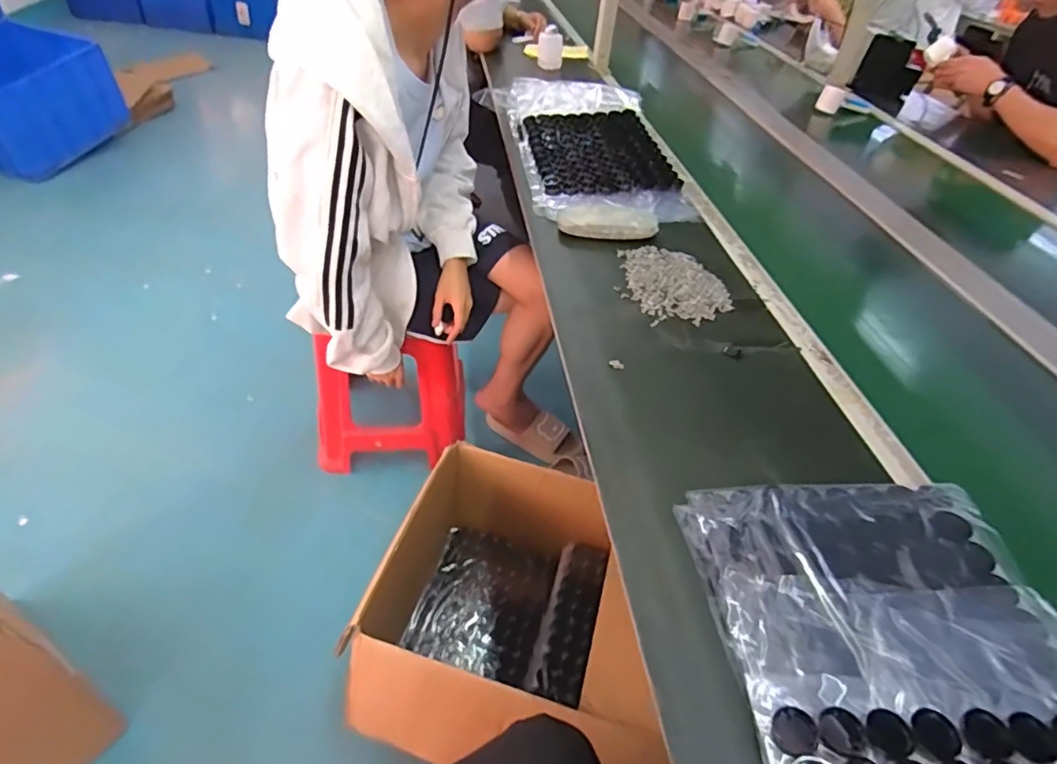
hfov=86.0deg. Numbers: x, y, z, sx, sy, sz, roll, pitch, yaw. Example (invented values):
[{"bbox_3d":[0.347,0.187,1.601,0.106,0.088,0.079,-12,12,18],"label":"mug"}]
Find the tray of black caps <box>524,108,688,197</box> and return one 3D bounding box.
[{"bbox_3d":[0.135,-0.460,1.127,0.240,0.044,0.336,-1,44,-10],"label":"tray of black caps"}]

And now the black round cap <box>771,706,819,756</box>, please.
[{"bbox_3d":[0.186,0.244,0.397,0.029,0.004,0.028,-11,48,13],"label":"black round cap"}]

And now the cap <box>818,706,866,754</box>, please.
[{"bbox_3d":[0.217,0.241,0.392,0.031,0.006,0.027,-7,44,-13],"label":"cap"}]

